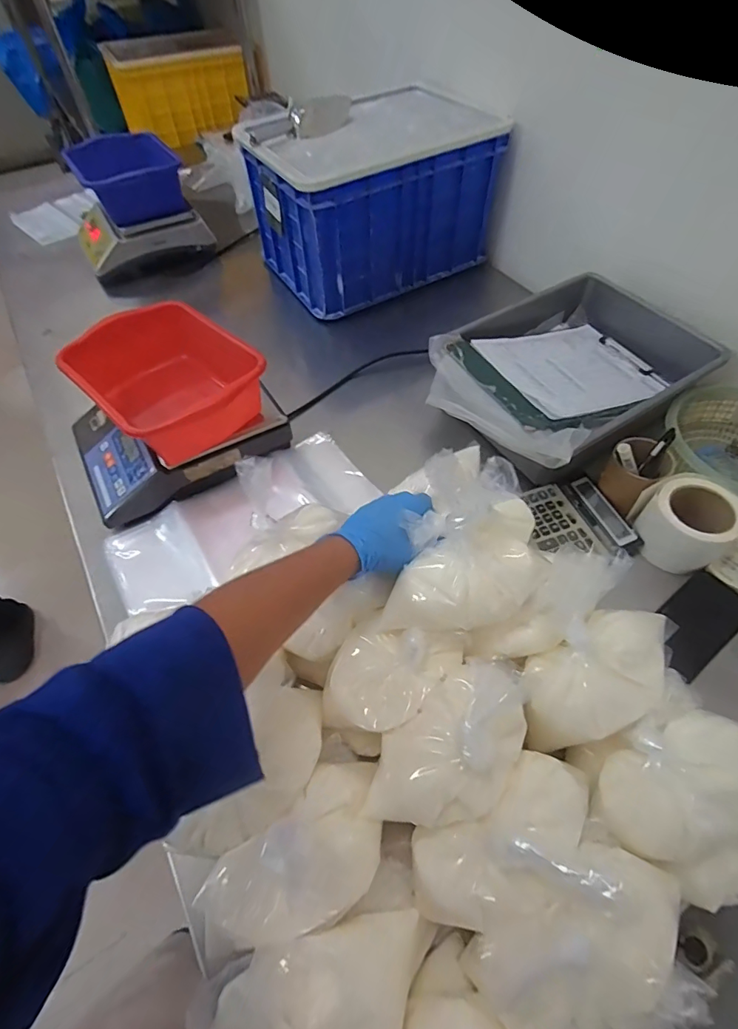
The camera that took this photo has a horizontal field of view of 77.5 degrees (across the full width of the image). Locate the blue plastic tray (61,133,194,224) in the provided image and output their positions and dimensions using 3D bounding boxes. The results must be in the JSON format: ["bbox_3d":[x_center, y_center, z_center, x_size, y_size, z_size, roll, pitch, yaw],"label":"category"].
[{"bbox_3d":[-0.572,-0.803,1.084,0.215,0.105,0.291,-26,59,-15],"label":"blue plastic tray"}]

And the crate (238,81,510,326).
[{"bbox_3d":[0.002,-0.709,1.028,0.462,0.269,0.330,-27,59,-15],"label":"crate"}]

